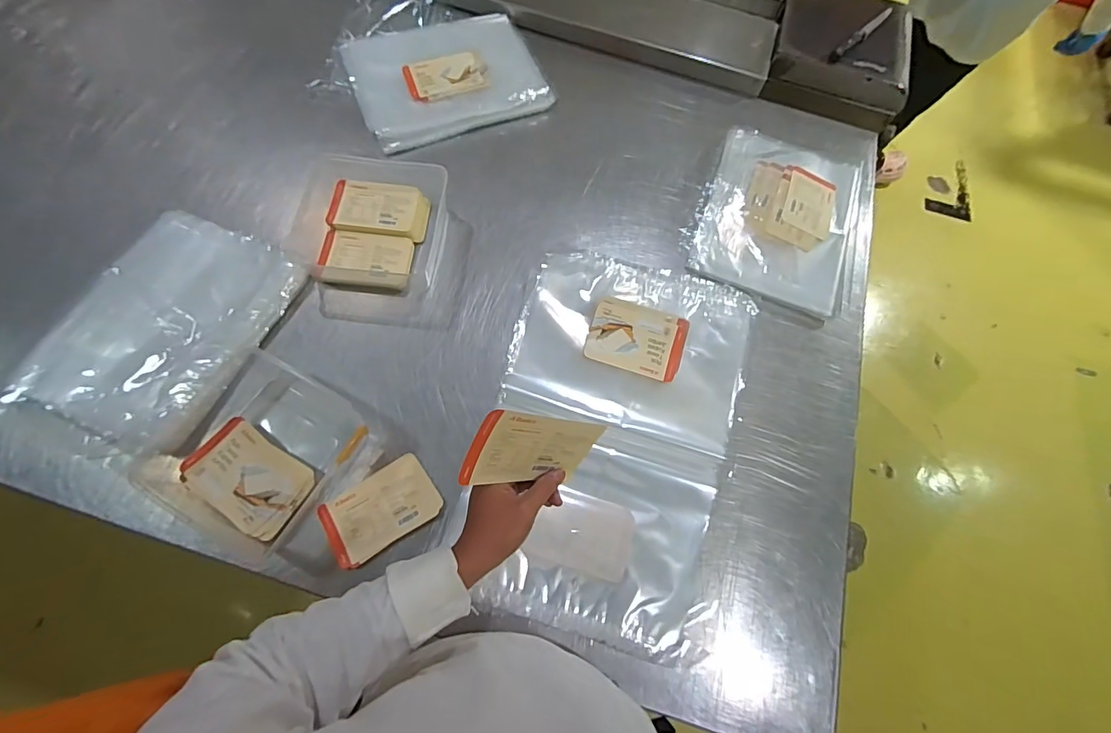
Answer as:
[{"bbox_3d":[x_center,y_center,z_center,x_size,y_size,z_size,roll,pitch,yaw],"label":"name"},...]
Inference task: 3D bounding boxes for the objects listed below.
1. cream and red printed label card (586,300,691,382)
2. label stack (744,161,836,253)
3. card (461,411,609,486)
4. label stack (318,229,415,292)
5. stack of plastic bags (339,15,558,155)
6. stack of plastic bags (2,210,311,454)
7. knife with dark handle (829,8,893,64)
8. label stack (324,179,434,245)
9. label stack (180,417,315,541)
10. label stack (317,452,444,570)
[{"bbox_3d":[0.114,-0.038,0.663,0.132,0.004,0.093,16,80,2],"label":"cream and red printed label card"},{"bbox_3d":[0.392,-0.275,0.786,0.147,0.031,0.162,21,69,5],"label":"label stack"},{"bbox_3d":[-0.019,0.078,0.435,0.130,0.077,0.007,12,28,-39],"label":"card"},{"bbox_3d":[-0.283,-0.158,0.706,0.126,0.019,0.089,3,68,-2],"label":"label stack"},{"bbox_3d":[-0.199,-0.532,0.857,0.322,0.023,0.281,-21,71,-11],"label":"stack of plastic bags"},{"bbox_3d":[-0.524,-0.055,0.641,0.236,0.037,0.323,21,69,5],"label":"stack of plastic bags"},{"bbox_3d":[0.603,-0.652,0.923,0.198,0.017,0.022,-40,76,-16],"label":"knife with dark handle"},{"bbox_3d":[-0.273,-0.244,0.732,0.145,0.028,0.093,4,68,-2],"label":"label stack"},{"bbox_3d":[-0.375,0.134,0.577,0.146,0.019,0.092,32,70,9],"label":"label stack"},{"bbox_3d":[-0.216,0.177,0.583,0.130,0.015,0.088,-32,74,-14],"label":"label stack"}]

